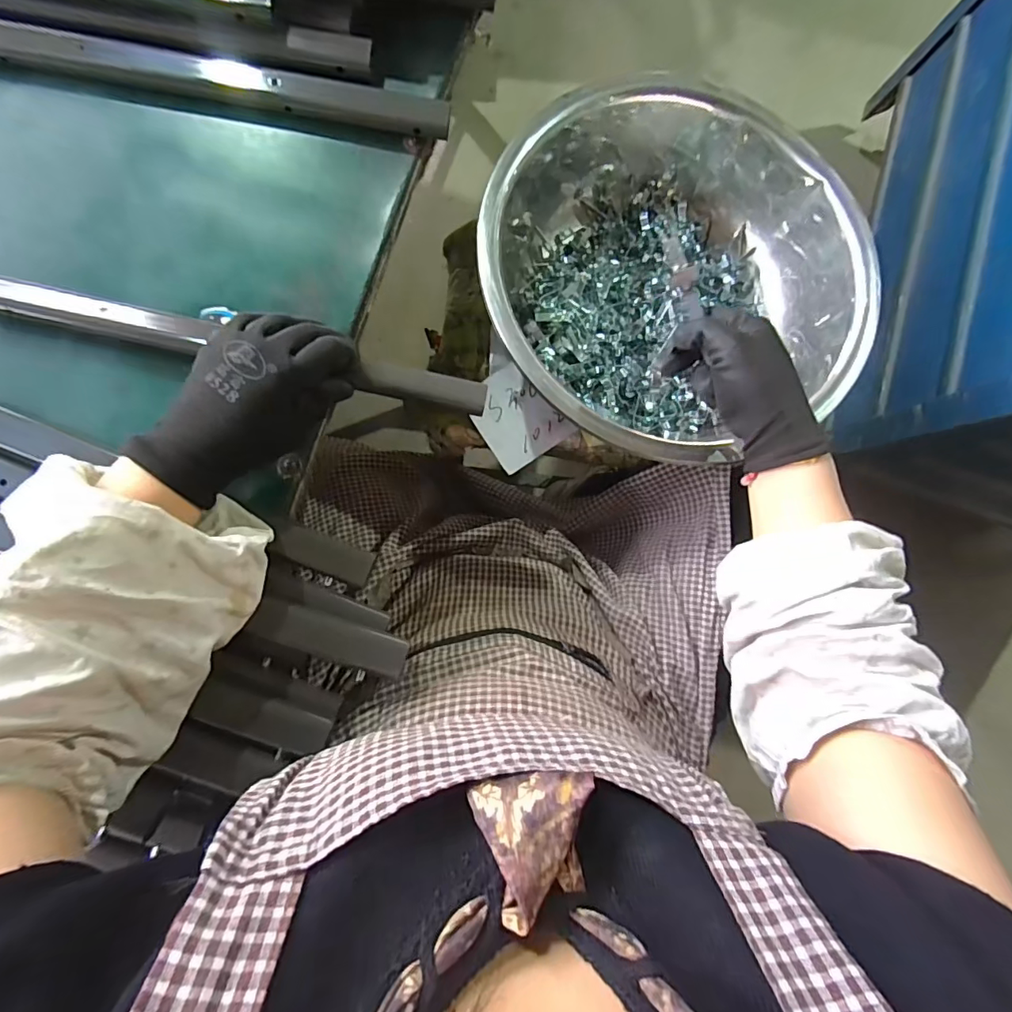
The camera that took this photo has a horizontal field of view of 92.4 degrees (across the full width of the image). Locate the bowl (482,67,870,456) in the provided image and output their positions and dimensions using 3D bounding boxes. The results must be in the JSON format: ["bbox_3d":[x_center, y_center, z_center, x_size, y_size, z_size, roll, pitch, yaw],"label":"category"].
[{"bbox_3d":[0.163,-0.230,0.500,0.370,0.114,0.359,0,85,-6],"label":"bowl"}]

